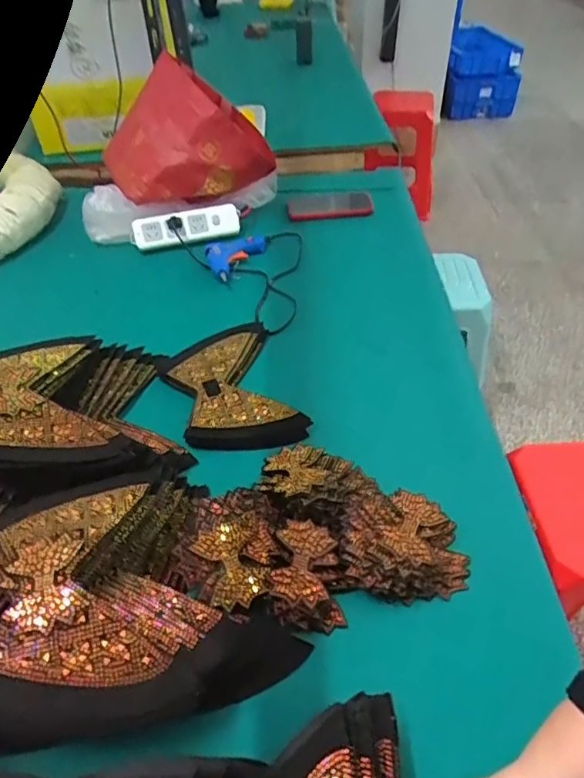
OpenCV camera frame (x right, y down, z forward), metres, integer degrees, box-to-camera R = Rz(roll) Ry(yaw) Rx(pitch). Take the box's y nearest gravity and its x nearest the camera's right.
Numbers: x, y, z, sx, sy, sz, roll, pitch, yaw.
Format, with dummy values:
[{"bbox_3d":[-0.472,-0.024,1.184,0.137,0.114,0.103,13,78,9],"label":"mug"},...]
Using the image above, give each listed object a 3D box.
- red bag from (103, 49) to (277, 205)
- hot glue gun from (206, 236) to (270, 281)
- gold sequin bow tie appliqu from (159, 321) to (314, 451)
[{"bbox_3d":[-0.196,-0.475,0.988,0.268,0.175,0.225,-35,54,-27],"label":"red bag"},{"bbox_3d":[-0.091,-0.239,0.946,0.115,0.023,0.118,-11,46,-8],"label":"hot glue gun"},{"bbox_3d":[-0.086,-0.009,0.721,0.151,0.022,0.228,-15,47,-12],"label":"gold sequin bow tie appliqu"}]

